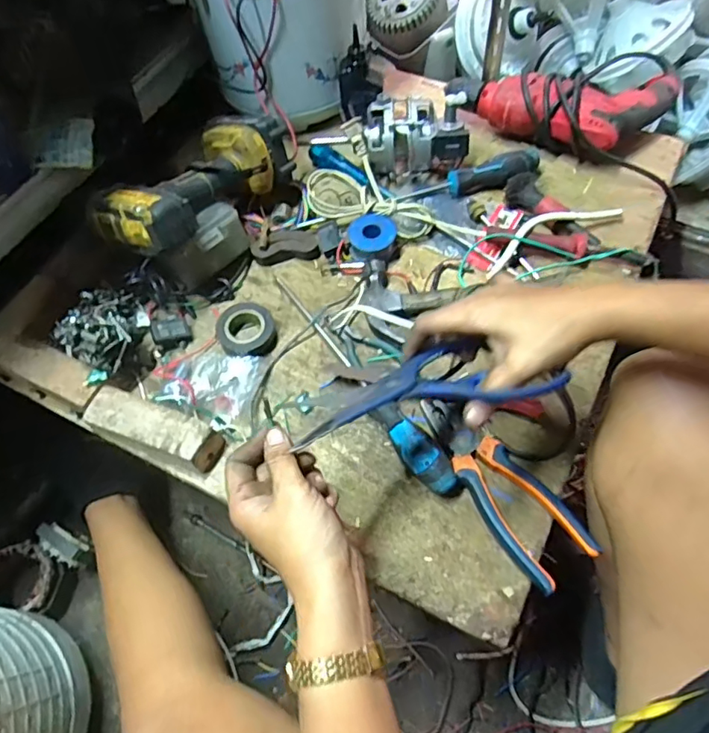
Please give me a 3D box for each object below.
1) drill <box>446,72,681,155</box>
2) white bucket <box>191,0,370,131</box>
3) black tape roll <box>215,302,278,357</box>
[{"bbox_3d":[0.258,-0.347,0.682,0.253,0.066,0.142,24,65,17],"label":"drill"},{"bbox_3d":[-0.090,-0.447,0.697,0.208,0.173,0.183,-11,60,-2],"label":"white bucket"},{"bbox_3d":[-0.115,-0.038,0.580,0.058,0.024,0.058,-2,60,3],"label":"black tape roll"}]

